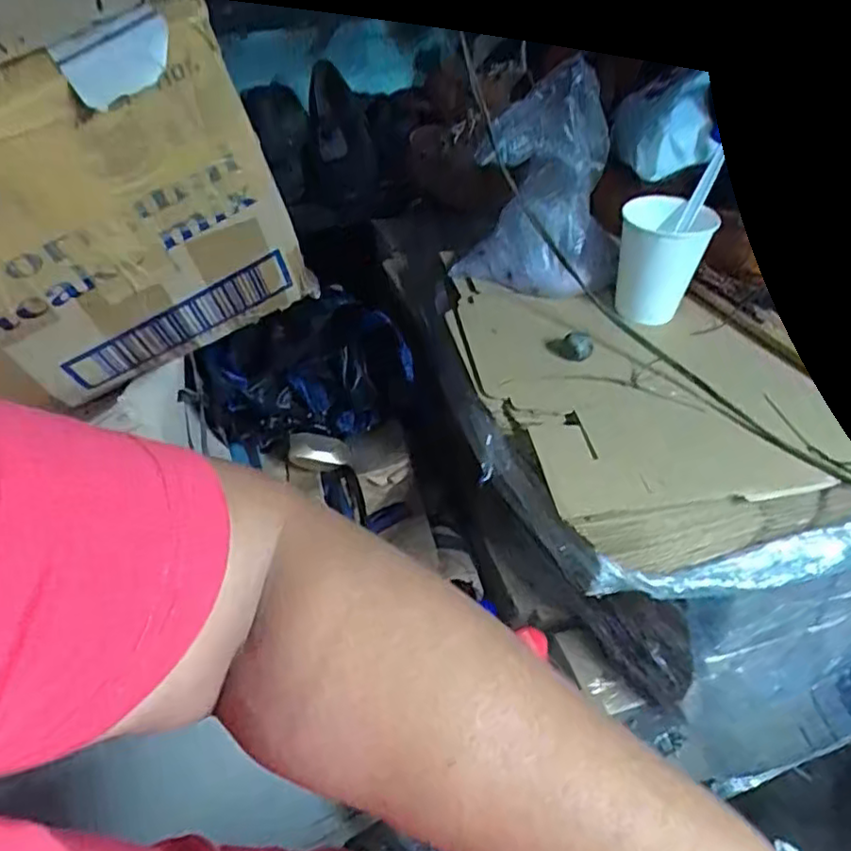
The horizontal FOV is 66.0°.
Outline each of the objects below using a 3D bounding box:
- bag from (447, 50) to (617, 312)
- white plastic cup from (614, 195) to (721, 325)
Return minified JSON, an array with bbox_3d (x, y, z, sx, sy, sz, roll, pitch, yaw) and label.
[{"bbox_3d":[0.097,-0.202,0.554,0.136,0.164,0.078,11,43,17],"label":"bag"},{"bbox_3d":[0.196,-0.138,0.545,0.071,0.082,0.061,6,42,11],"label":"white plastic cup"}]

